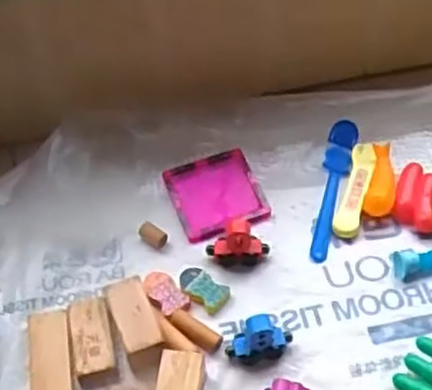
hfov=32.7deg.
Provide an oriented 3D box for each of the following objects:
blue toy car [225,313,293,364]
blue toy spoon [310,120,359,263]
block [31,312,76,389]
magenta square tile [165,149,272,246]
[{"bbox_3d":[0.032,0.105,0.534,0.046,0.042,0.020,-2,50,5],"label":"blue toy car"},{"bbox_3d":[0.101,-0.007,0.634,0.025,0.012,0.143,11,53,10],"label":"blue toy spoon"},{"bbox_3d":[-0.118,0.127,0.533,0.029,0.020,0.090,-8,52,-5],"label":"block"},{"bbox_3d":[0.000,-0.001,0.642,0.076,0.010,0.081,-17,54,-11],"label":"magenta square tile"}]

